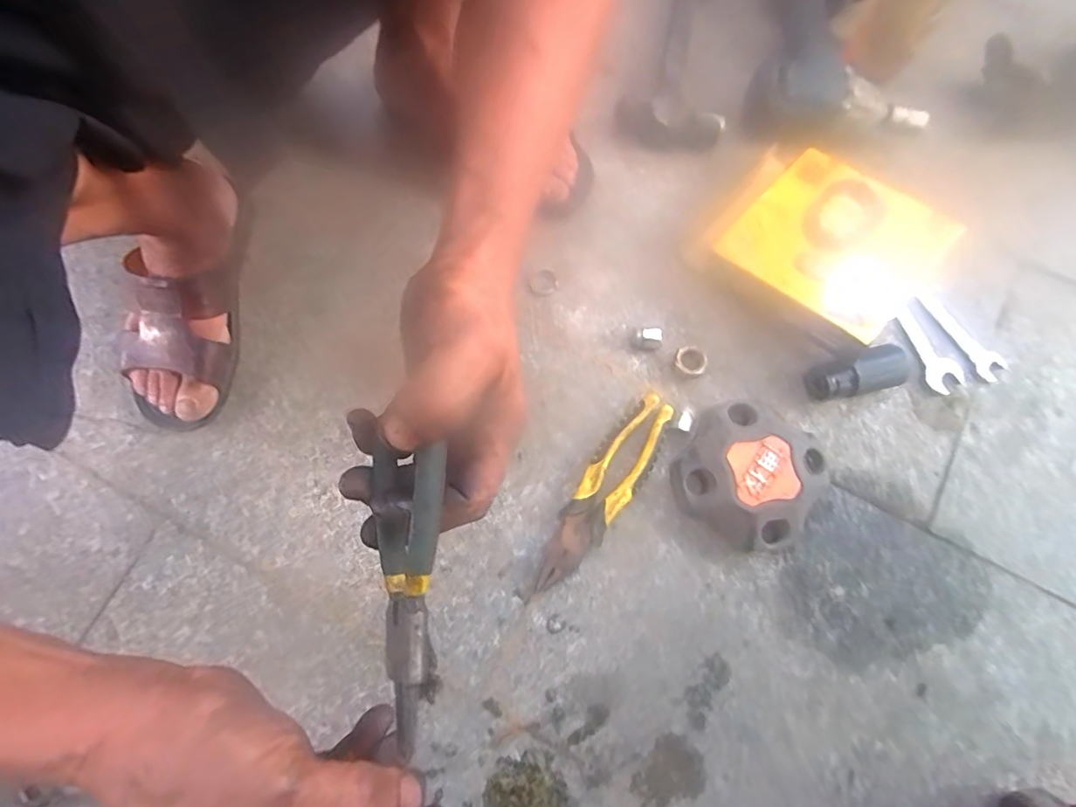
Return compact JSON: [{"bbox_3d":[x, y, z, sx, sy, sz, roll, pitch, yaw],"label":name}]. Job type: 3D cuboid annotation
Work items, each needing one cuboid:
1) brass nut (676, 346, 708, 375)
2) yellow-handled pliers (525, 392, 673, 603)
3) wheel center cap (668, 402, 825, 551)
[{"bbox_3d":[0.146,-0.042,0.472,0.028,0.015,0.030,0,78,0],"label":"brass nut"},{"bbox_3d":[0.055,0.081,0.435,0.046,0.016,0.198,38,81,7],"label":"yellow-handled pliers"},{"bbox_3d":[0.177,0.068,0.430,0.115,0.040,0.131,32,80,6],"label":"wheel center cap"}]

